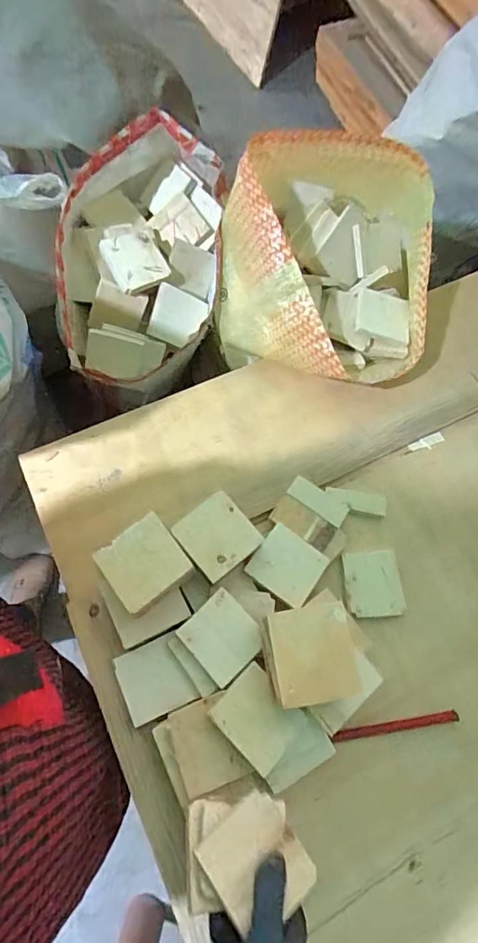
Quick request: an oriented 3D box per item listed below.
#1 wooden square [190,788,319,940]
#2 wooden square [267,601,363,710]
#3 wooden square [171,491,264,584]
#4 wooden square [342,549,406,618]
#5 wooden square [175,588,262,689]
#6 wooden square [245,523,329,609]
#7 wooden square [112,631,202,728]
[{"bbox_3d":[0.017,0.370,0.450,0.088,0.011,0.090,-28,63,-26],"label":"wooden square"},{"bbox_3d":[0.077,0.189,0.489,0.082,0.006,0.092,-8,72,-6],"label":"wooden square"},{"bbox_3d":[-0.027,0.080,0.593,0.082,0.013,0.084,-38,77,-14],"label":"wooden square"},{"bbox_3d":[0.182,0.152,0.639,0.076,0.008,0.085,-6,71,-3],"label":"wooden square"},{"bbox_3d":[-0.020,0.196,0.561,0.076,0.007,0.082,-41,78,-15],"label":"wooden square"},{"bbox_3d":[0.064,0.123,0.623,0.083,0.007,0.081,36,69,9],"label":"wooden square"},{"bbox_3d":[-0.102,0.252,0.572,0.080,0.009,0.082,-23,74,-10],"label":"wooden square"}]

